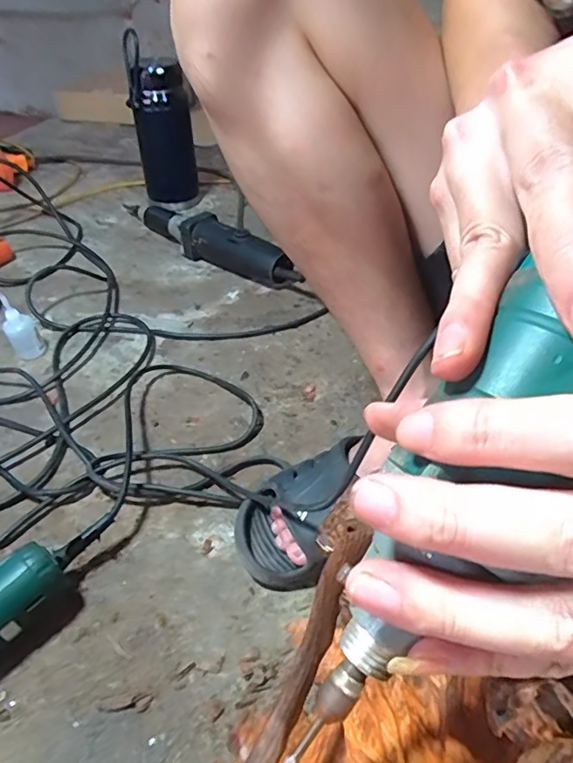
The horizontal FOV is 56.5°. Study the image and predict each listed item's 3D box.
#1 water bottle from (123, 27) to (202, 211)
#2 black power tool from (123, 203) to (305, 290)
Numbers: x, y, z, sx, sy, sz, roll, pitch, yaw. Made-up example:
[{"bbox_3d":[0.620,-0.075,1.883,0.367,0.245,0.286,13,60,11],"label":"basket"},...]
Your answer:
[{"bbox_3d":[-0.217,-0.450,0.943,0.080,0.266,0.082,3,40,5],"label":"water bottle"},{"bbox_3d":[-0.142,-0.240,0.881,0.422,0.069,0.058,29,50,31],"label":"black power tool"}]

